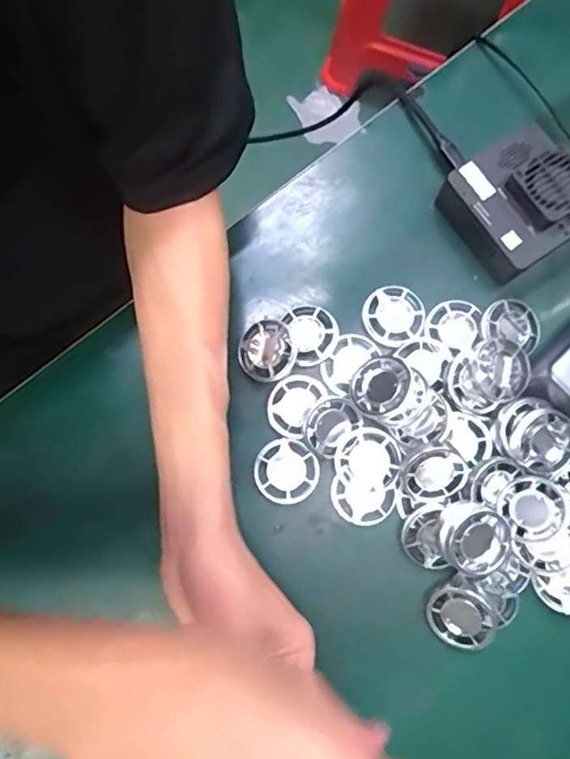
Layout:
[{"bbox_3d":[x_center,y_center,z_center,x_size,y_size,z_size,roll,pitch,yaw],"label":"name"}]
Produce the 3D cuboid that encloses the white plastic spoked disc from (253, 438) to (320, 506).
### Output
[{"bbox_3d":[0.001,0.058,0.371,0.039,0.009,0.040,0,77,-1],"label":"white plastic spoked disc"}]

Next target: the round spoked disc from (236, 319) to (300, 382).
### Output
[{"bbox_3d":[-0.011,-0.018,0.374,0.036,0.015,0.037,-42,81,-9],"label":"round spoked disc"}]

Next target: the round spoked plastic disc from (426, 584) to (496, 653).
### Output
[{"bbox_3d":[0.104,0.142,0.349,0.037,0.005,0.039,3,98,24],"label":"round spoked plastic disc"}]

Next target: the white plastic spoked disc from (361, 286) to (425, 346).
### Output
[{"bbox_3d":[0.070,-0.042,0.382,0.038,0.004,0.039,0,77,-1],"label":"white plastic spoked disc"}]

